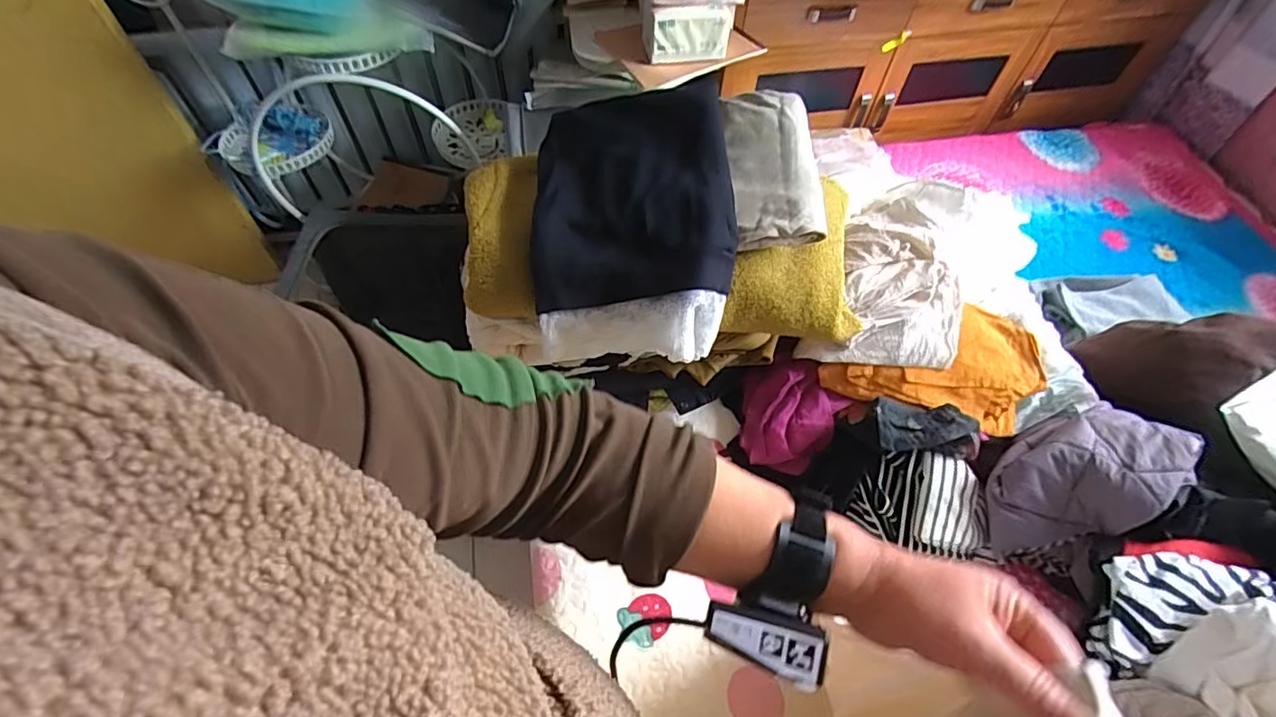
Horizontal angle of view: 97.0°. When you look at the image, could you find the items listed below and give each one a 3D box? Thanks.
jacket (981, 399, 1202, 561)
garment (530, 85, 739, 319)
[{"bbox_3d":[0.642,0.167,0.809,0.236,0.147,0.161,-22,60,-16],"label":"jacket"},{"bbox_3d":[-0.008,-0.229,0.749,0.251,0.128,0.316,1,56,-2],"label":"garment"}]

